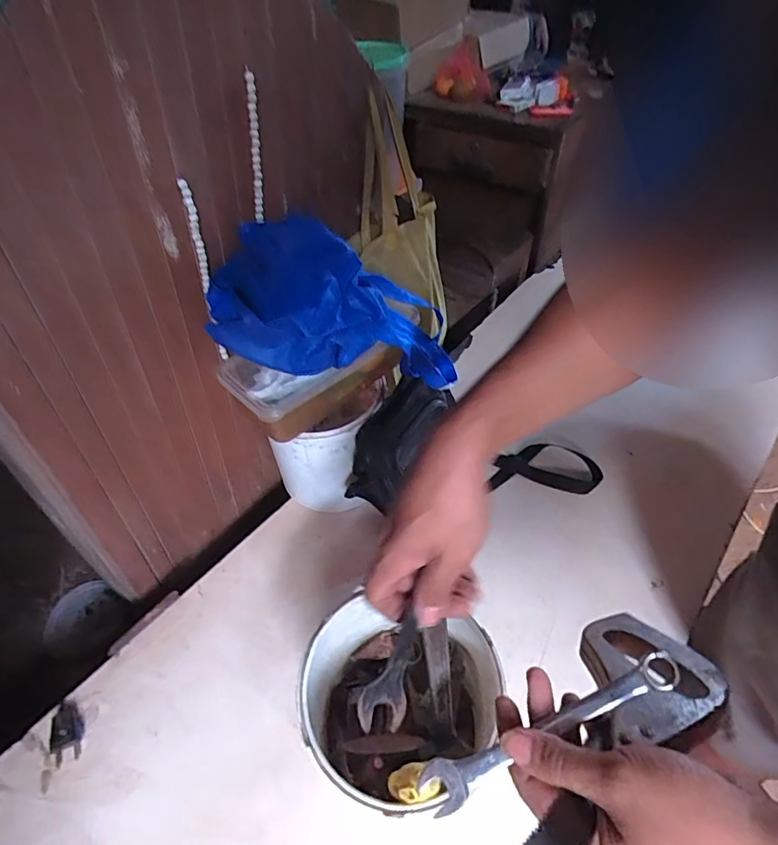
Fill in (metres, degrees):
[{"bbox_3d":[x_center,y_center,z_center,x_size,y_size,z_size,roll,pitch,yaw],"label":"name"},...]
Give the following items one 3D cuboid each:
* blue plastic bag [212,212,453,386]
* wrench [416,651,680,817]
[{"bbox_3d":[-0.033,-0.118,0.610,0.336,0.159,0.104,14,29,-38],"label":"blue plastic bag"},{"bbox_3d":[0.102,0.190,0.305,0.176,0.015,0.026,-20,44,-7],"label":"wrench"}]

